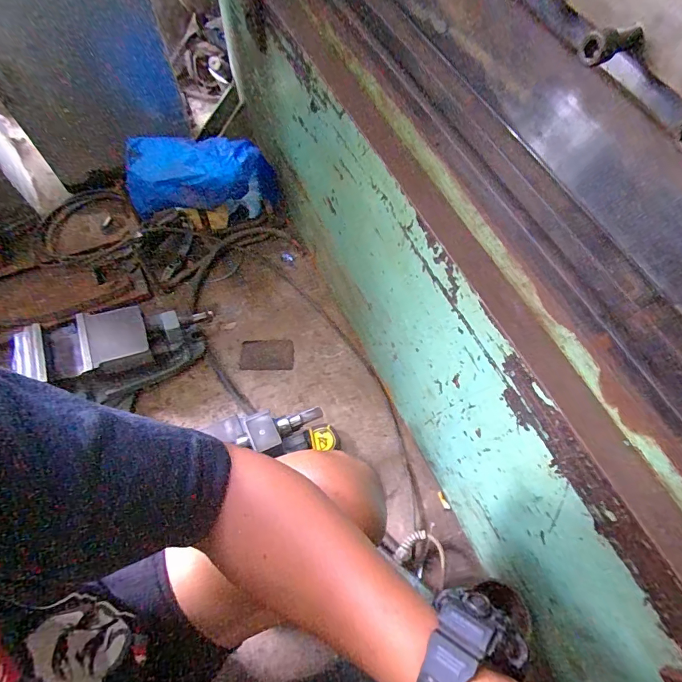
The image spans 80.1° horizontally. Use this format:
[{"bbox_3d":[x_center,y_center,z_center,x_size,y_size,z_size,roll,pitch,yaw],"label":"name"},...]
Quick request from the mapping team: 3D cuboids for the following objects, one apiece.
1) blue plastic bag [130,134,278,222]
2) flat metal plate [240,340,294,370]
[{"bbox_3d":[-0.319,-0.369,0.915,0.330,0.216,0.093,1,66,-3],"label":"blue plastic bag"},{"bbox_3d":[-0.168,0.032,0.925,0.117,0.004,0.071,-1,66,-4],"label":"flat metal plate"}]

